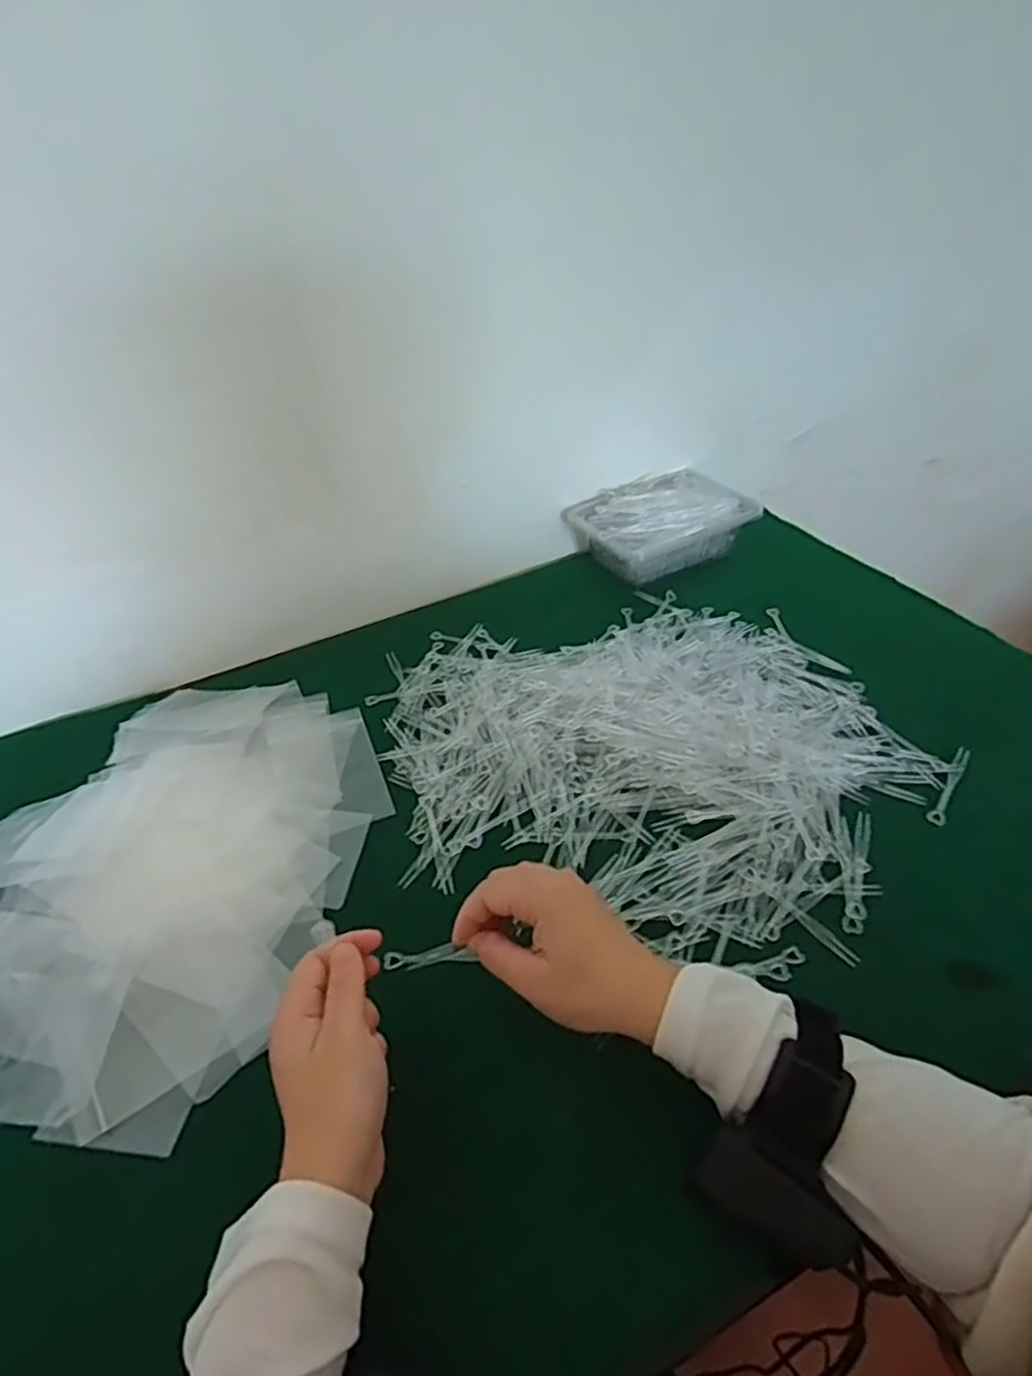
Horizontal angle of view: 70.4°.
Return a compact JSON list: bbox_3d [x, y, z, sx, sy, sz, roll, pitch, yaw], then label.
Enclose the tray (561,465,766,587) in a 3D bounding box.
[{"bbox_3d":[0.159,-0.179,0.809,0.174,0.063,0.127,-21,43,-18],"label":"tray"}]

